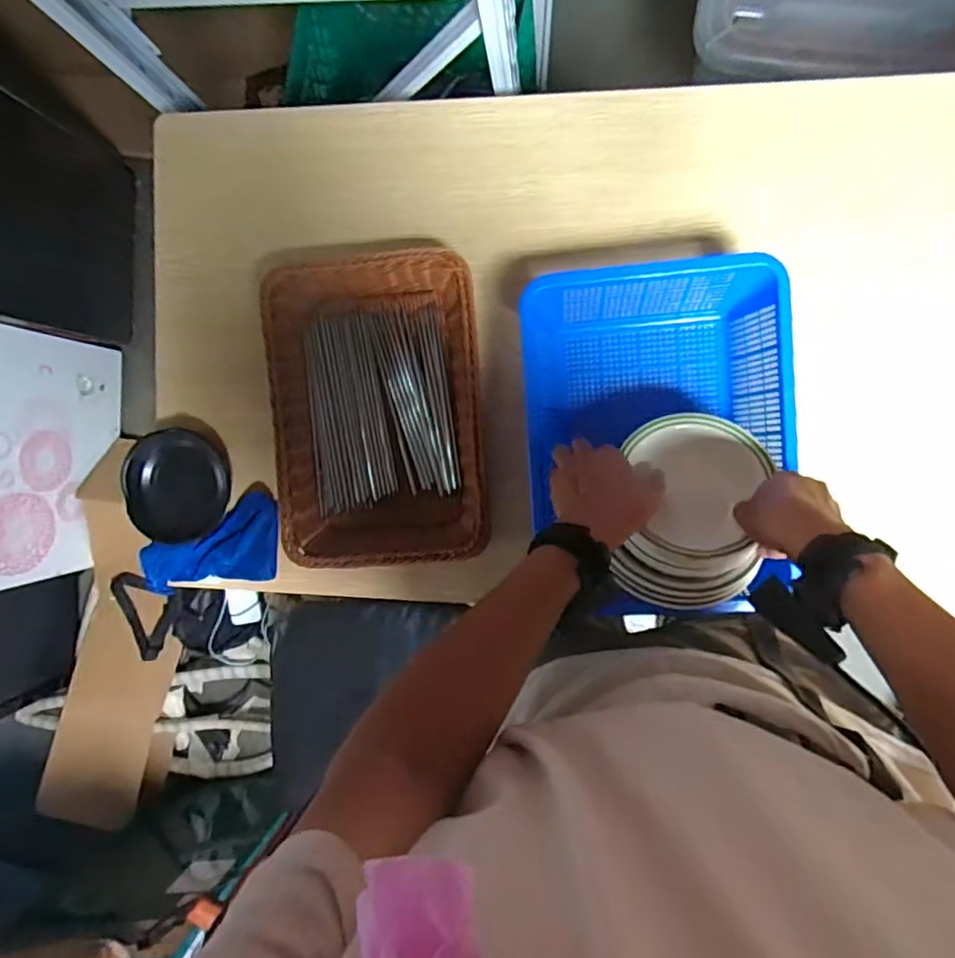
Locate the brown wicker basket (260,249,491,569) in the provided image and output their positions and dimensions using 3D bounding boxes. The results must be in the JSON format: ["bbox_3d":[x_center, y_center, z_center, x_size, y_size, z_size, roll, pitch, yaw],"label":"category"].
[{"bbox_3d":[-0.115,-0.082,0.695,0.245,0.071,0.360,-3,93,8],"label":"brown wicker basket"}]

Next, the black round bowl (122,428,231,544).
[{"bbox_3d":[-0.391,0.009,0.768,0.142,0.055,0.142,0,93,7],"label":"black round bowl"}]

